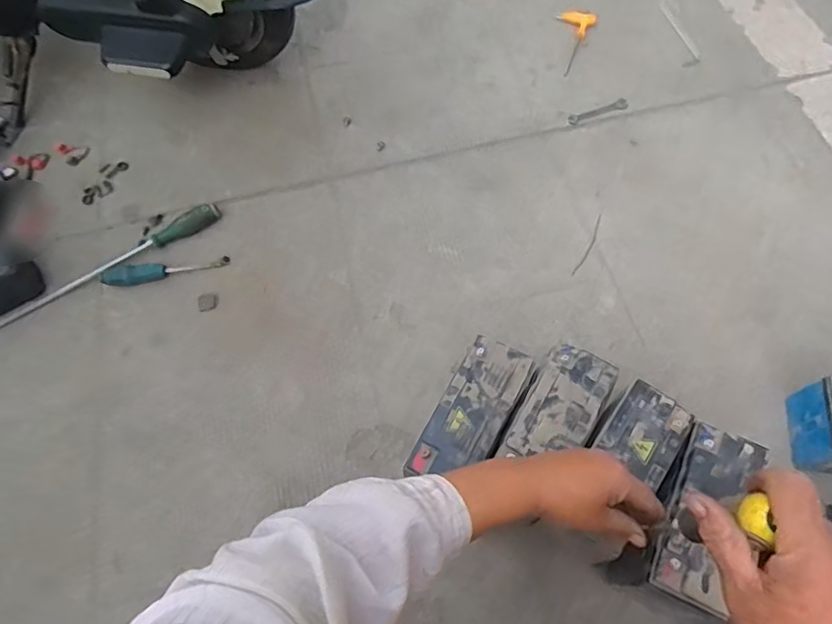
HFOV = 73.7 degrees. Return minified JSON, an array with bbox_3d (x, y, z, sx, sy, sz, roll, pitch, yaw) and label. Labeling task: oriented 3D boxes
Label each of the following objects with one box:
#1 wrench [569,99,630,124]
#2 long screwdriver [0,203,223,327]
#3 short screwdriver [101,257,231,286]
[{"bbox_3d":[0.340,-0.372,1.034,0.128,0.010,0.024,-24,64,-10],"label":"wrench"},{"bbox_3d":[-0.496,-0.073,0.881,0.397,0.034,0.034,-29,66,-12],"label":"long screwdriver"},{"bbox_3d":[-0.400,-0.065,0.885,0.193,0.028,0.031,-5,63,-1],"label":"short screwdriver"}]

